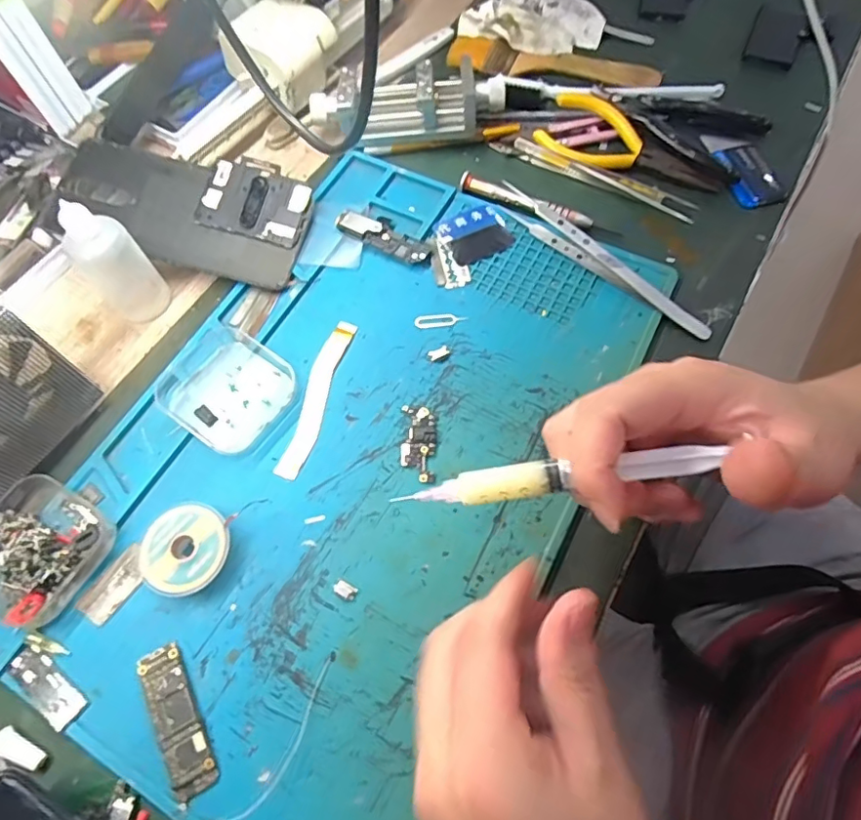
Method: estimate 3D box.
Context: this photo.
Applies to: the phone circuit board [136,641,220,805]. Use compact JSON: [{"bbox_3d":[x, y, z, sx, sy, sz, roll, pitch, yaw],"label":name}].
[{"bbox_3d":[-0.115,0.141,0.249,0.020,0.005,0.064,-28,68,-12],"label":"phone circuit board"}]

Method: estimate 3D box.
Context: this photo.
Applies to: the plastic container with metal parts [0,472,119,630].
[{"bbox_3d":[-0.202,0.069,0.275,0.062,0.021,0.062,27,69,12],"label":"plastic container with metal parts"}]

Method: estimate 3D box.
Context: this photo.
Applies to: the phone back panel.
[{"bbox_3d":[-0.163,-0.130,0.358,0.161,0.004,0.067,19,76,1],"label":"phone back panel"}]

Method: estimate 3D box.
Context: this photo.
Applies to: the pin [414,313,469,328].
[{"bbox_3d":[0.006,-0.056,0.338,0.032,0.004,0.009,-3,65,-1],"label":"pin"}]

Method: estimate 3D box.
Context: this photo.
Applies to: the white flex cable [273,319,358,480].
[{"bbox_3d":[-0.066,-0.009,0.317,0.017,0.004,0.101,12,66,6],"label":"white flex cable"}]

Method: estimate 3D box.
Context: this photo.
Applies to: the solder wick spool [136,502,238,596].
[{"bbox_3d":[-0.124,0.071,0.278,0.043,0.012,0.044,0,65,1],"label":"solder wick spool"}]

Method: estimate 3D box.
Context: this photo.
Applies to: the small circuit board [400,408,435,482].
[{"bbox_3d":[-0.007,0.018,0.302,0.019,0.004,0.045,-1,65,0],"label":"small circuit board"}]

